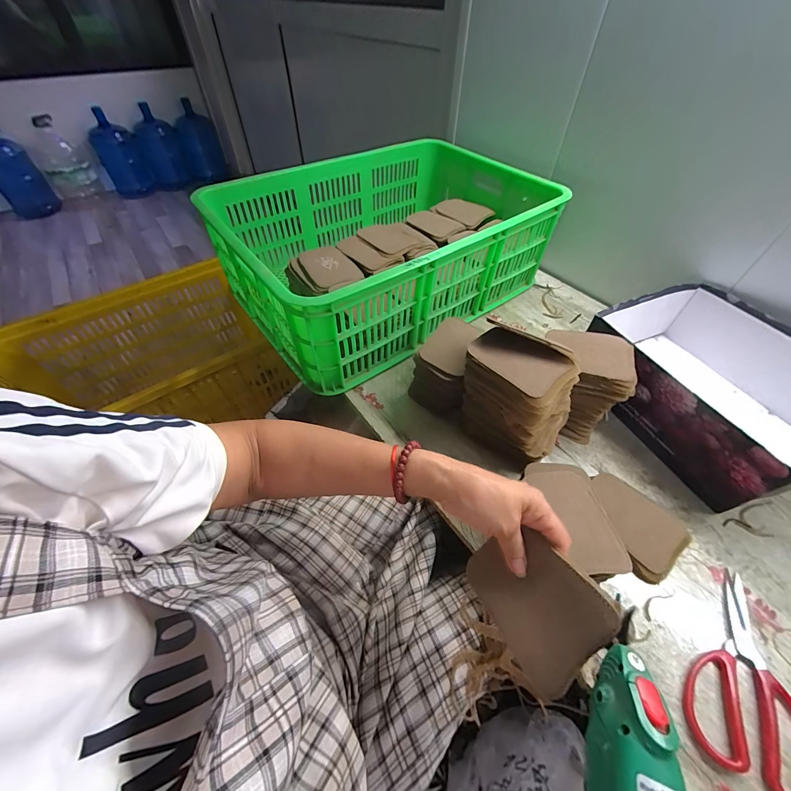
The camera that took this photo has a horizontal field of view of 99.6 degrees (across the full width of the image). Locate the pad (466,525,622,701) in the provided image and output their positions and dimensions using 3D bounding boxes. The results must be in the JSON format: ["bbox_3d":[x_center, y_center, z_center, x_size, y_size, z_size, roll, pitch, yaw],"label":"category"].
[{"bbox_3d":[0.112,0.167,0.278,0.087,0.006,0.106,-55,39,7],"label":"pad"}]

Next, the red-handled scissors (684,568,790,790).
[{"bbox_3d":[0.368,0.285,0.336,0.099,0.010,0.186,35,58,26],"label":"red-handled scissors"}]

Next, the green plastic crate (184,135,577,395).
[{"bbox_3d":[-0.012,-0.315,0.690,0.608,0.194,0.438,-32,57,-24],"label":"green plastic crate"}]

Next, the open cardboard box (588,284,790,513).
[{"bbox_3d":[0.490,-0.020,0.521,0.278,0.122,0.316,-19,53,-15],"label":"open cardboard box"}]

